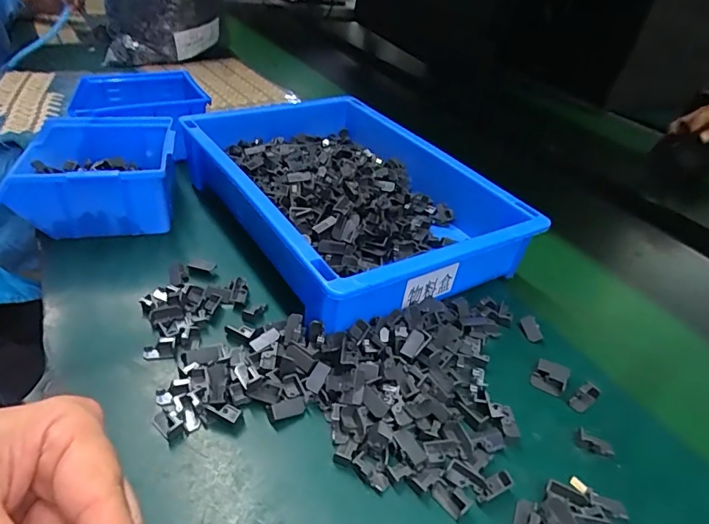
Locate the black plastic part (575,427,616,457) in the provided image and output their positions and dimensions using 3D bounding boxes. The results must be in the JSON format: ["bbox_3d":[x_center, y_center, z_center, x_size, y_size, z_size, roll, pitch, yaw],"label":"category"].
[{"bbox_3d":[0.149,0.113,0.293,0.022,0.011,0.008,25,41,24],"label":"black plastic part"}]

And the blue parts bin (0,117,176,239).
[{"bbox_3d":[-0.237,-0.081,0.436,0.131,0.062,0.127,-5,38,-15],"label":"blue parts bin"}]

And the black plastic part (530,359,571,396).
[{"bbox_3d":[0.138,0.081,0.333,0.022,0.012,0.022,23,40,22],"label":"black plastic part"}]

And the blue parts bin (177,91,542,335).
[{"bbox_3d":[-0.016,-0.070,0.455,0.212,0.074,0.321,-19,43,-29],"label":"blue parts bin"}]

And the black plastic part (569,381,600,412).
[{"bbox_3d":[0.158,0.092,0.322,0.022,0.010,0.011,-22,44,-32],"label":"black plastic part"}]

